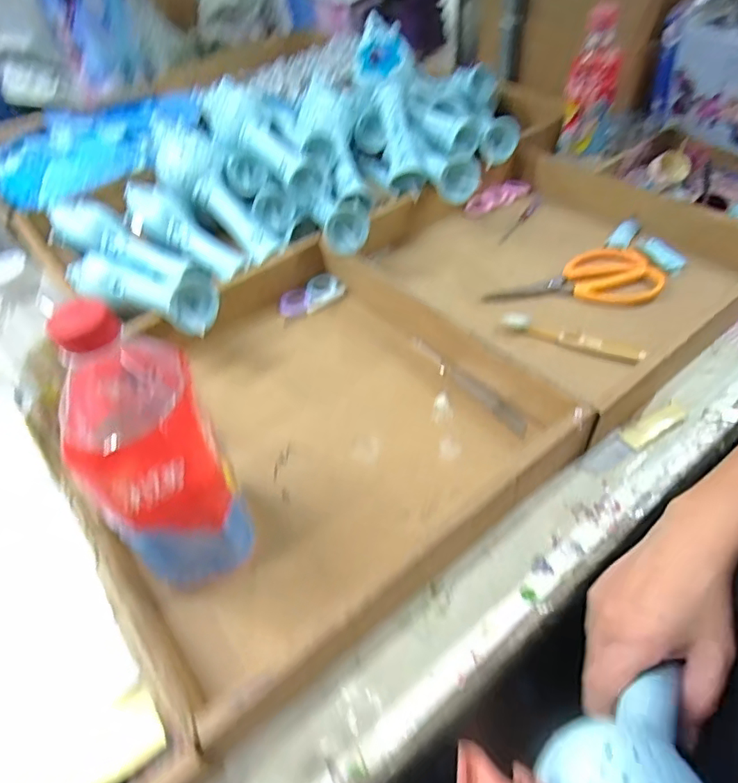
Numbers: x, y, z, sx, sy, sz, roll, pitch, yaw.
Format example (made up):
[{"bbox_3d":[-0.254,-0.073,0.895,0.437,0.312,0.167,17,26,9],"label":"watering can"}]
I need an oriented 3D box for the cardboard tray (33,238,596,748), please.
[{"bbox_3d":[-0.067,0.018,0.473,0.353,0.059,0.371,-33,53,-22],"label":"cardboard tray"}]

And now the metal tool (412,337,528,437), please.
[{"bbox_3d":[0.092,-0.010,0.514,0.015,0.008,0.153,-32,52,-21],"label":"metal tool"}]

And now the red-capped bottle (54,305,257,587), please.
[{"bbox_3d":[-0.127,0.044,0.328,0.075,0.196,0.062,-22,50,-14],"label":"red-capped bottle"}]

